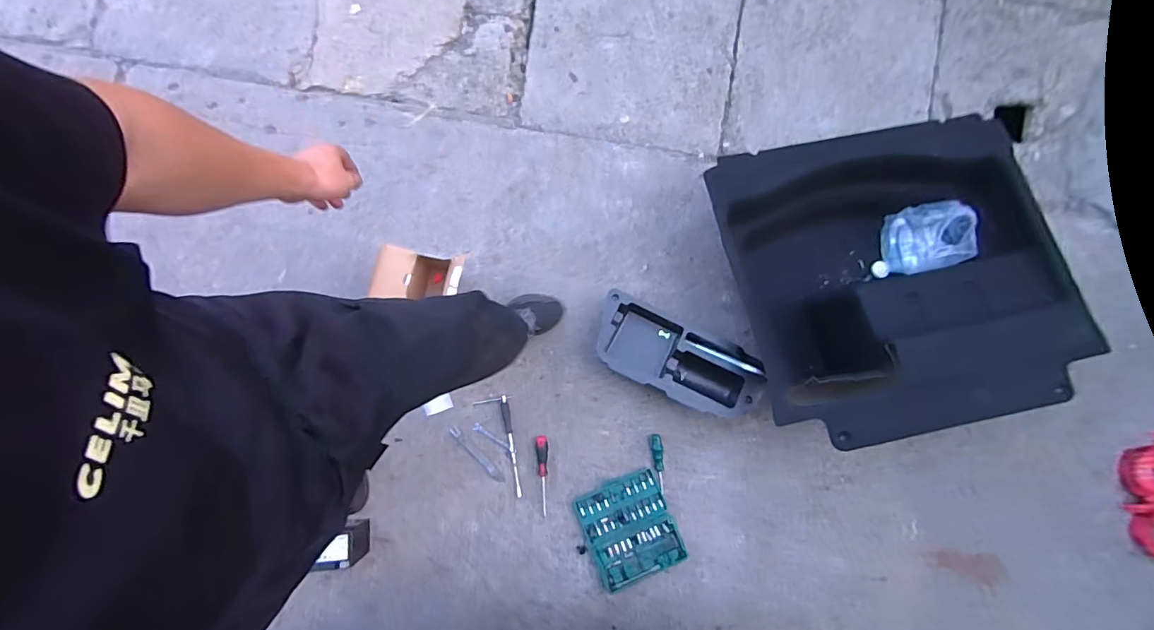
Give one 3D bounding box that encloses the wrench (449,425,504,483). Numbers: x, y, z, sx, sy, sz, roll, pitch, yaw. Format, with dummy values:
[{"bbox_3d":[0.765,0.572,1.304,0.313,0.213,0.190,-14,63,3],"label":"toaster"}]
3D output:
[{"bbox_3d":[-0.275,0.384,1.328,0.026,0.006,0.200,-45,84,-5],"label":"wrench"}]

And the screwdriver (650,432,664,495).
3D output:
[{"bbox_3d":[0.227,0.410,1.336,0.033,0.029,0.155,-4,80,-6],"label":"screwdriver"}]

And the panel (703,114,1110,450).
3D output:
[{"bbox_3d":[0.794,-0.090,1.299,0.752,0.251,0.753,-10,81,-7],"label":"panel"}]

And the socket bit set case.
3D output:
[{"bbox_3d":[0.143,0.573,1.294,0.230,0.031,0.251,-23,82,-9],"label":"socket bit set case"}]

